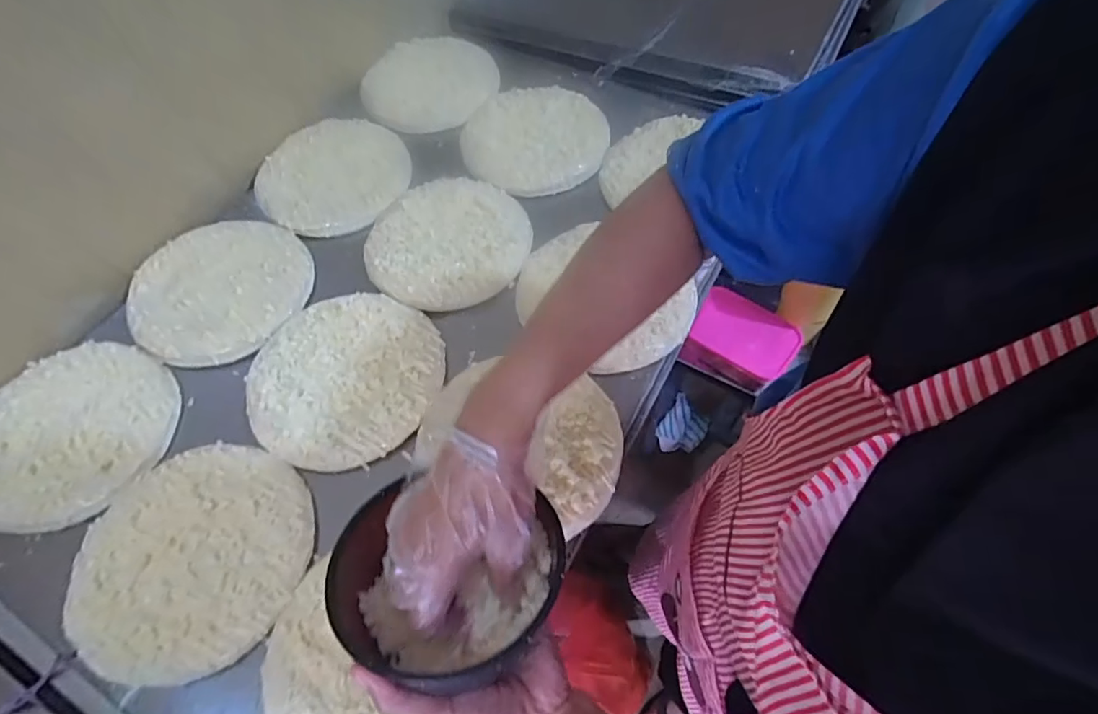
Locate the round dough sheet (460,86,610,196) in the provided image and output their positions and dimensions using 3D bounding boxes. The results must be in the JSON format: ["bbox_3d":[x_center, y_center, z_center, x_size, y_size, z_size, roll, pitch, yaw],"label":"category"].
[{"bbox_3d":[-0.019,-0.301,0.748,0.191,0.009,0.191,-1,61,2],"label":"round dough sheet"}]

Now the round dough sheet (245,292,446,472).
[{"bbox_3d":[-0.216,0.014,0.581,0.197,0.012,0.197,-1,61,2],"label":"round dough sheet"}]

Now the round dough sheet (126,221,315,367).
[{"bbox_3d":[-0.390,-0.086,0.656,0.193,0.020,0.203,-1,61,2],"label":"round dough sheet"}]

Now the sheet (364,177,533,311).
[{"bbox_3d":[-0.123,-0.145,0.672,0.195,0.019,0.185,-1,61,2],"label":"sheet"}]

